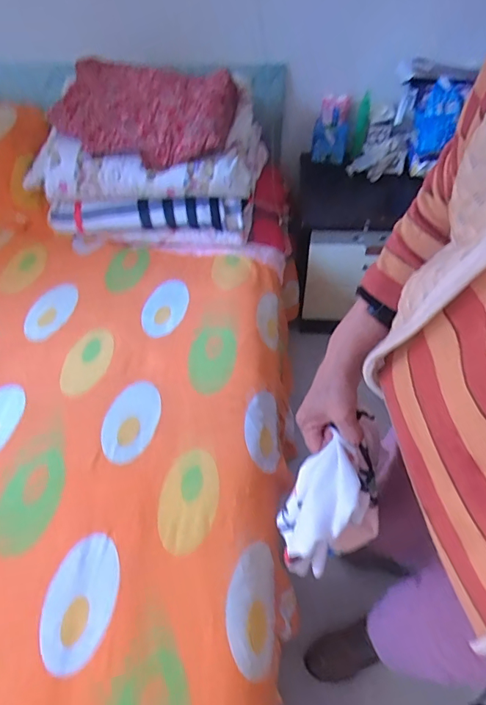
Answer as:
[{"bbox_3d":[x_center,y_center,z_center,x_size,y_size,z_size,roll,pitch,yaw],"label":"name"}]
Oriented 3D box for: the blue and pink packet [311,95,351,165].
[{"bbox_3d":[0.305,-0.774,1.547,0.115,0.210,0.051,4,29,3],"label":"blue and pink packet"}]

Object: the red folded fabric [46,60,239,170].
[{"bbox_3d":[-0.265,-0.659,1.210,0.486,0.162,0.273,7,52,7],"label":"red folded fabric"}]

